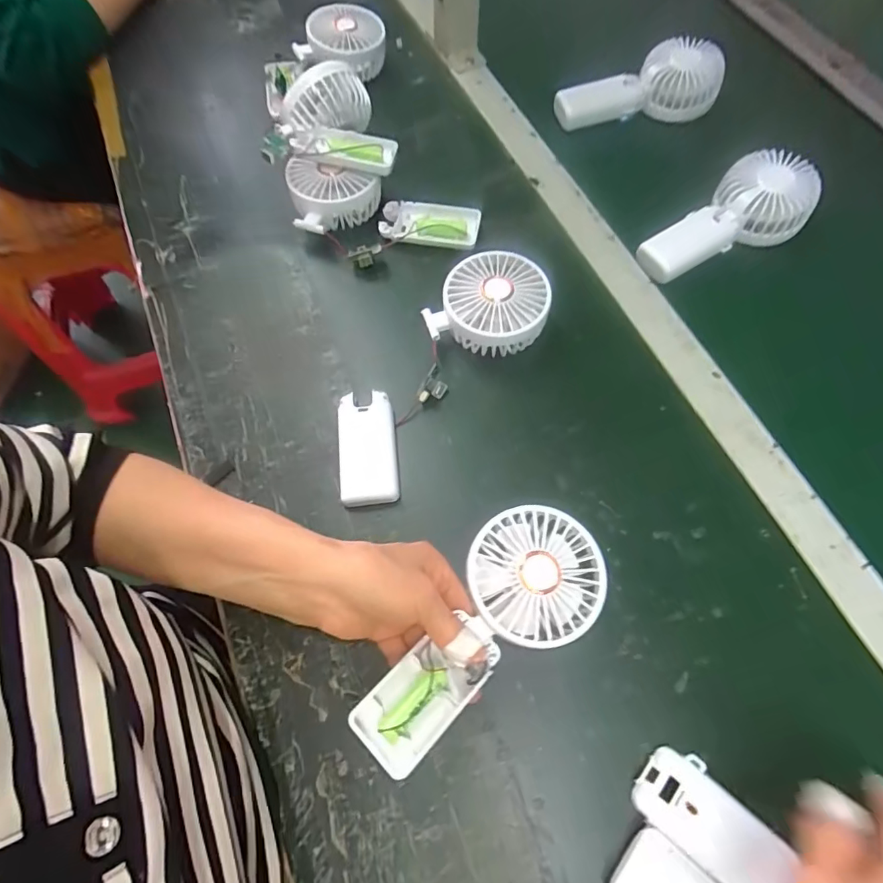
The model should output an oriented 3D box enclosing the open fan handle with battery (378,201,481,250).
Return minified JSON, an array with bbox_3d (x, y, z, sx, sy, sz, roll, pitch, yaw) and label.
[{"bbox_3d":[-0.011,-0.210,0.492,0.092,0.014,0.047,9,67,6],"label":"open fan handle with battery"}]

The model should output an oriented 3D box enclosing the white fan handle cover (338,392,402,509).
[{"bbox_3d":[-0.058,0.005,0.396,0.044,0.018,0.087,-7,66,-1],"label":"white fan handle cover"}]

